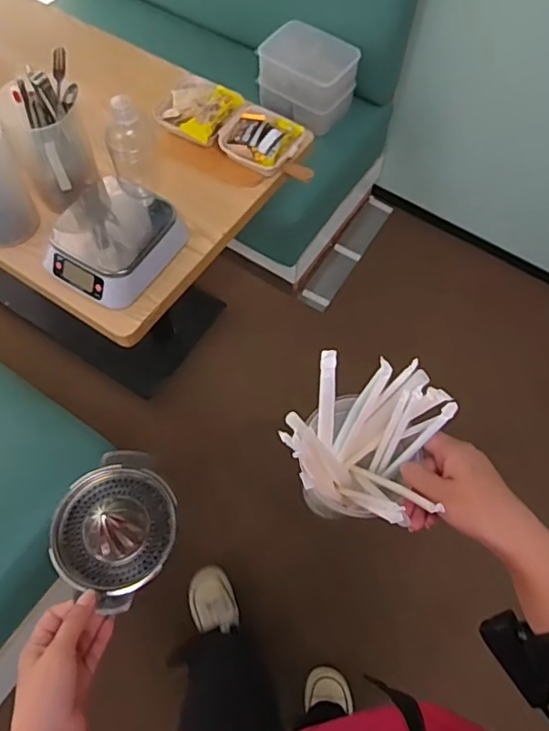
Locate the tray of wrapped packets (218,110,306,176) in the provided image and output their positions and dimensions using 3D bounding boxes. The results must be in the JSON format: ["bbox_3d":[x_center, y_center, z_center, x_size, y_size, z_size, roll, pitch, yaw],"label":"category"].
[{"bbox_3d":[-0.024,-0.439,1.071,0.134,0.035,0.150,40,69,16],"label":"tray of wrapped packets"}]

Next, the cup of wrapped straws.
[{"bbox_3d":[0.080,0.087,0.546,0.133,0.183,0.124,1,64,-2],"label":"cup of wrapped straws"}]

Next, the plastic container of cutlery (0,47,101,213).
[{"bbox_3d":[-0.371,-0.382,0.913,0.123,0.251,0.118,-27,68,-14],"label":"plastic container of cutlery"}]

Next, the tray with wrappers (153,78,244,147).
[{"bbox_3d":[-0.148,-0.504,1.089,0.146,0.038,0.144,25,66,10],"label":"tray with wrappers"}]

